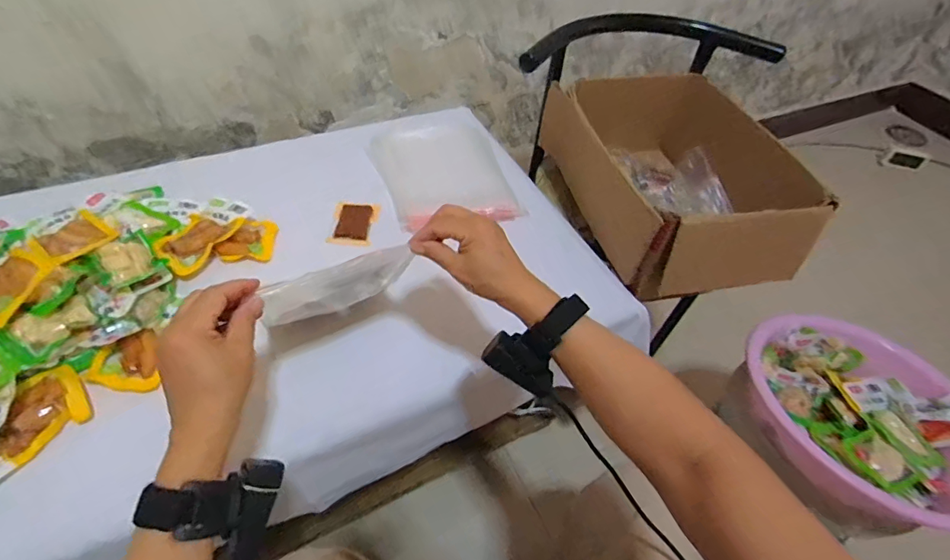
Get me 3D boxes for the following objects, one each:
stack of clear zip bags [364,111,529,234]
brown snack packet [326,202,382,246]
[{"bbox_3d":[-0.062,-0.201,0.794,0.211,0.032,0.290,-10,52,-14],"label":"stack of clear zip bags"},{"bbox_3d":[-0.187,-0.089,0.706,0.069,0.005,0.089,3,50,-3],"label":"brown snack packet"}]

